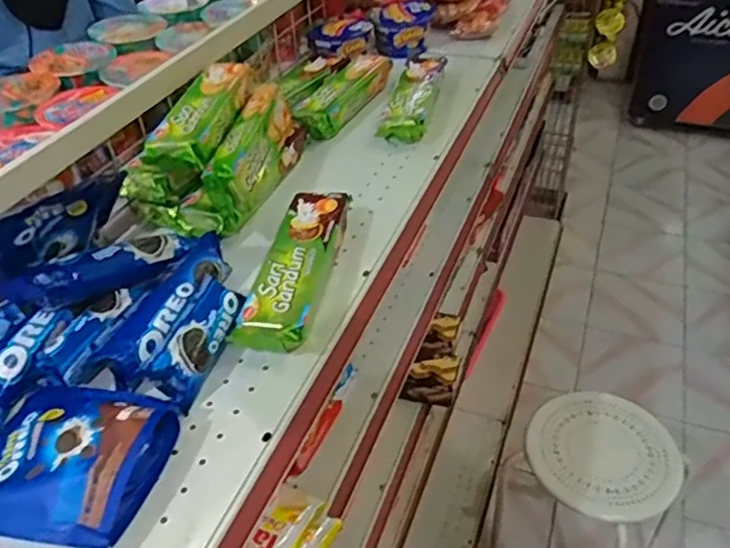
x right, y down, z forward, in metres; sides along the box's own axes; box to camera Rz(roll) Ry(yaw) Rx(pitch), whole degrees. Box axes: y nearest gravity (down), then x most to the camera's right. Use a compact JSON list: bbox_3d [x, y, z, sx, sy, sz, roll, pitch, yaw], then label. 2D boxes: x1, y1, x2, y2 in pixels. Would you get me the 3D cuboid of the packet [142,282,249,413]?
[{"bbox_3d":[-0.138,0.056,0.548,0.035,0.039,0.110,11,42,16],"label":"packet"}]

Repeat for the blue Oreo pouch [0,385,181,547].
[{"bbox_3d":[-0.223,0.132,0.473,0.143,0.038,0.124,7,42,12],"label":"blue Oreo pouch"}]

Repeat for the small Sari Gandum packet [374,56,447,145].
[{"bbox_3d":[0.067,-0.243,0.881,0.061,0.038,0.196,6,41,11],"label":"small Sari Gandum packet"}]

